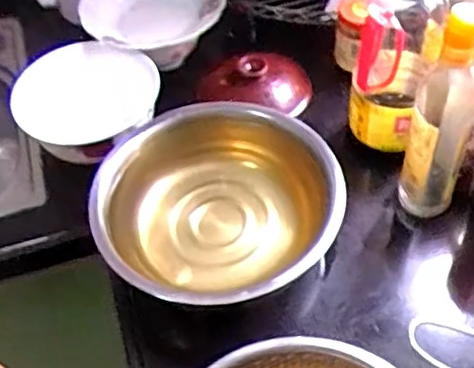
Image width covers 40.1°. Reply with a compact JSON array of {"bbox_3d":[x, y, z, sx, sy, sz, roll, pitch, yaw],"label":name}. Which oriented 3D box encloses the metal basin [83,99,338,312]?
[{"bbox_3d":[-0.017,0.029,0.694,0.234,0.104,0.244,-3,52,3],"label":"metal basin"}]

